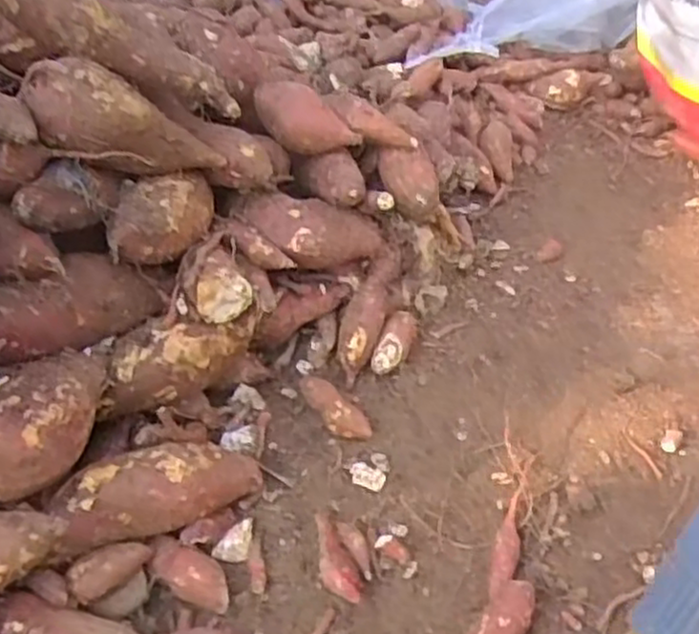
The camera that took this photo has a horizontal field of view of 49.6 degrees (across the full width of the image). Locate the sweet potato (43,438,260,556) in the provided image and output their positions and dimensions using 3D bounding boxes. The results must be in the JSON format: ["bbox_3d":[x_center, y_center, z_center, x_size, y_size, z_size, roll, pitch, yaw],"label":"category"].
[{"bbox_3d":[-0.139,0.129,0.570,0.170,0.048,0.055,-6,43,-37],"label":"sweet potato"}]

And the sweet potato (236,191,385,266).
[{"bbox_3d":[-0.037,-0.074,0.687,0.128,0.054,0.067,-2,69,-23],"label":"sweet potato"}]

